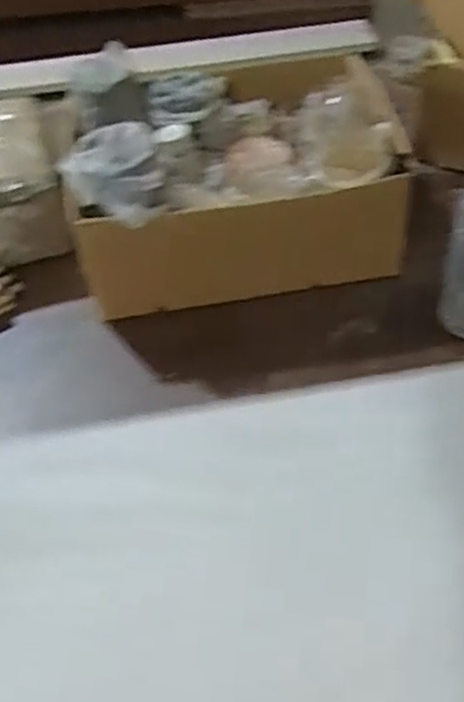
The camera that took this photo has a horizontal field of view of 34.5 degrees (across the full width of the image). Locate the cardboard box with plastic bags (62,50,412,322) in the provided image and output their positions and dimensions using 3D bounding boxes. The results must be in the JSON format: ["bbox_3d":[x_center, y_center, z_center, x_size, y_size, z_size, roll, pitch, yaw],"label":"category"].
[{"bbox_3d":[-0.002,-0.177,0.757,0.302,0.158,0.219,-7,42,-7],"label":"cardboard box with plastic bags"}]

